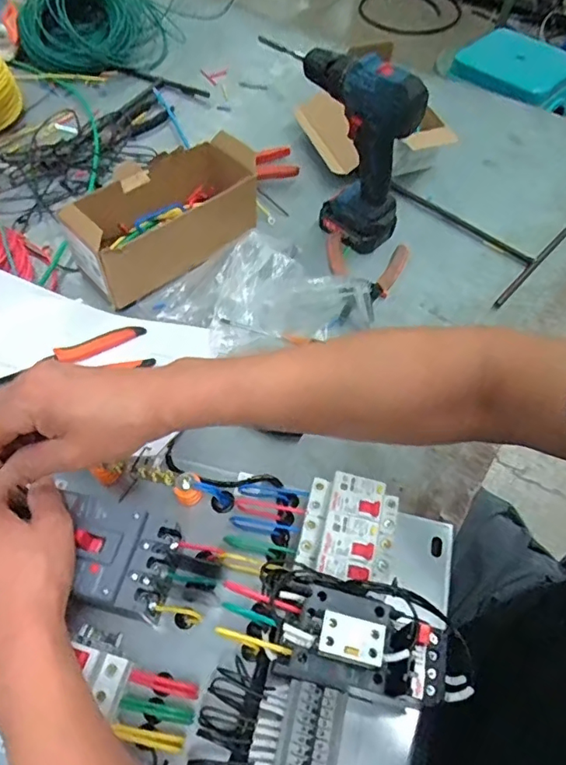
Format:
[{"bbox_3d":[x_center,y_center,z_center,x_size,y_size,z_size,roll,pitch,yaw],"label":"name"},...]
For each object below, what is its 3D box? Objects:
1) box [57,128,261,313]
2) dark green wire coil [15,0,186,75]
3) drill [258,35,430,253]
[{"bbox_3d":[-0.146,-0.212,0.663,0.236,0.093,0.116,-36,66,-21],"label":"box"},{"bbox_3d":[-0.326,-0.650,0.924,0.213,0.106,0.213,1,58,-1],"label":"dark green wire coil"},{"bbox_3d":[0.074,-0.291,0.650,0.172,0.207,0.062,39,65,20],"label":"drill"}]

